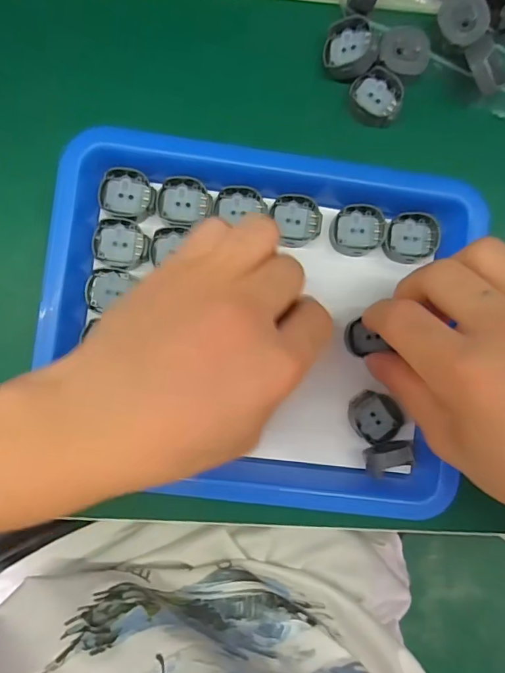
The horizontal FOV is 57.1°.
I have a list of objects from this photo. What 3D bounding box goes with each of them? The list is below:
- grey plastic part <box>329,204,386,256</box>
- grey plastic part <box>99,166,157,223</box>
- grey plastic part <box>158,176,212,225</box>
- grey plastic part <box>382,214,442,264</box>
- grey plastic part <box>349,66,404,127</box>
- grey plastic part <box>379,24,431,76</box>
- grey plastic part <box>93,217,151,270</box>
[{"bbox_3d":[0.057,-0.057,0.252,0.028,0.009,0.027,4,88,-2],"label":"grey plastic part"},{"bbox_3d":[-0.064,-0.074,0.242,0.029,0.007,0.025,15,87,-2],"label":"grey plastic part"},{"bbox_3d":[-0.035,-0.071,0.243,0.027,0.007,0.023,0,88,-2],"label":"grey plastic part"},{"bbox_3d":[0.086,-0.053,0.254,0.028,0.009,0.027,0,88,-2],"label":"grey plastic part"},{"bbox_3d":[0.068,-0.132,0.257,0.028,0.014,0.024,25,87,-1],"label":"grey plastic part"},{"bbox_3d":[0.083,-0.155,0.251,0.027,0.006,0.027,0,88,-2],"label":"grey plastic part"},{"bbox_3d":[-0.068,-0.048,0.243,0.028,0.004,0.025,11,87,-2],"label":"grey plastic part"}]

